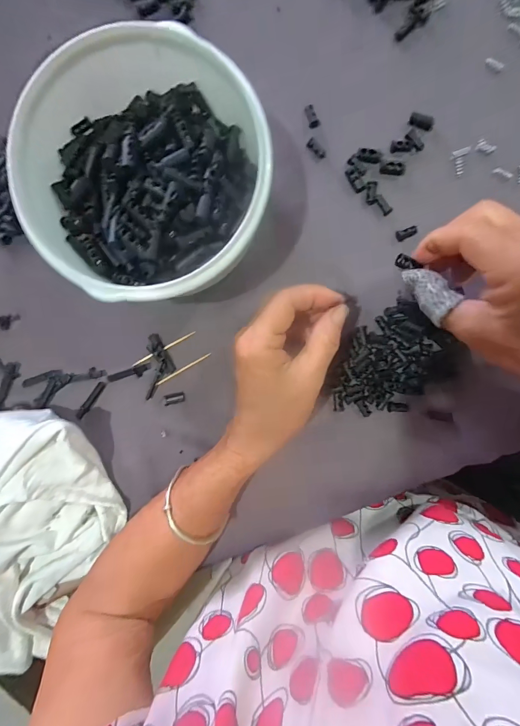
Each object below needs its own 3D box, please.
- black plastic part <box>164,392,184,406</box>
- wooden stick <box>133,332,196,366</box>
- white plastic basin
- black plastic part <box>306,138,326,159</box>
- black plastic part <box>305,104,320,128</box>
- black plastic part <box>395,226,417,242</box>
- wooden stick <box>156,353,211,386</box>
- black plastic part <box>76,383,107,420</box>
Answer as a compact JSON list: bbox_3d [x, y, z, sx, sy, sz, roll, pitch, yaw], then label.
[{"bbox_3d":[-0.074,0.031,0.290,0.017,0.004,0.008,-14,94,4],"label":"black plastic part"},{"bbox_3d":[-0.082,-0.012,0.289,0.059,0.007,0.004,-28,93,5],"label":"wooden stick"},{"bbox_3d":[-0.075,-0.132,0.242,0.164,0.076,0.177,3,95,2],"label":"white plastic basin"},{"bbox_3d":[0.046,-0.172,0.271,0.008,0.004,0.018,-43,92,5],"label":"black plastic part"},{"bbox_3d":[0.042,-0.198,0.269,0.009,0.004,0.018,-17,94,4],"label":"black plastic part"},{"bbox_3d":[0.118,-0.104,0.270,0.016,0.004,0.008,-22,94,4],"label":"black plastic part"},{"bbox_3d":[-0.065,0.005,0.289,0.054,0.004,0.004,-29,93,5],"label":"wooden stick"},{"bbox_3d":[-0.146,0.033,0.292,0.007,0.004,0.038,36,96,-1],"label":"black plastic part"}]

